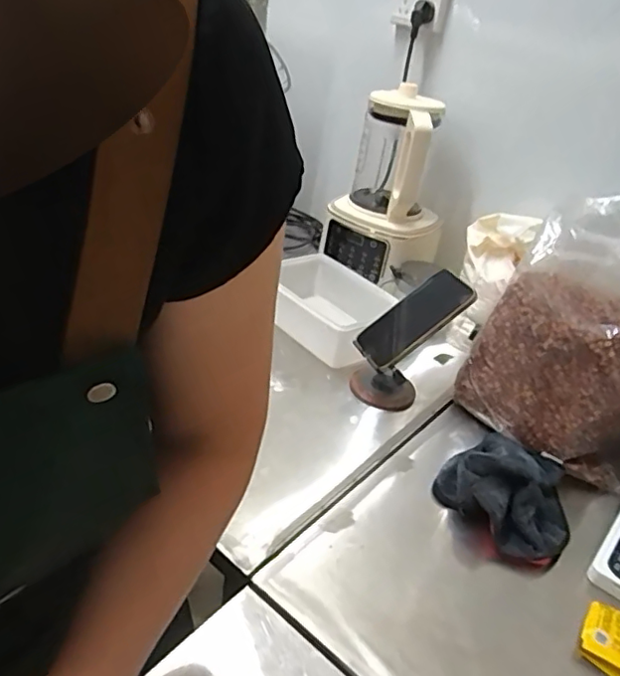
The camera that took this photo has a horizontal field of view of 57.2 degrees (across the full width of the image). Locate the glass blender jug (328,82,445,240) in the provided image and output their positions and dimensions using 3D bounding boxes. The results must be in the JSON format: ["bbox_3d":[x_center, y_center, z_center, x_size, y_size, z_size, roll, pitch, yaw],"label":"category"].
[{"bbox_3d":[0.157,-0.291,0.977,0.136,0.225,0.123,24,34,23],"label":"glass blender jug"}]

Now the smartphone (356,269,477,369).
[{"bbox_3d":[0.138,-0.024,0.750,0.154,0.013,0.076,-41,52,5],"label":"smartphone"}]

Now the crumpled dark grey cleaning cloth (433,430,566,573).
[{"bbox_3d":[0.222,0.163,0.641,0.145,0.062,0.158,19,33,19],"label":"crumpled dark grey cleaning cloth"}]

